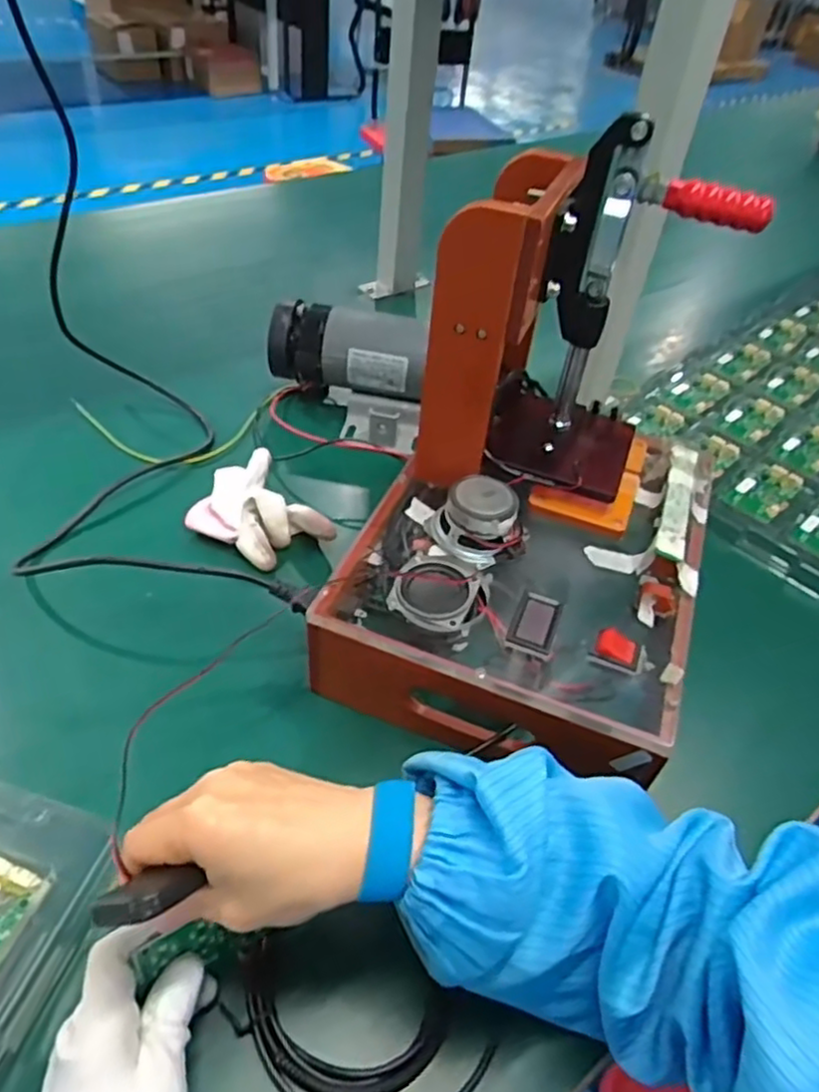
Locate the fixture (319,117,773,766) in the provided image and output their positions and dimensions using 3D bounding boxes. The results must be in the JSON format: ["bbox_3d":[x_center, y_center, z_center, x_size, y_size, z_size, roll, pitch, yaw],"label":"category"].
[{"bbox_3d":[0.101,-0.055,0.469,0.229,0.307,0.285,20,47,12],"label":"fixture"}]

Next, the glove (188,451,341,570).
[{"bbox_3d":[-0.134,-0.027,0.606,0.093,0.040,0.118,-29,56,-31],"label":"glove"}]

